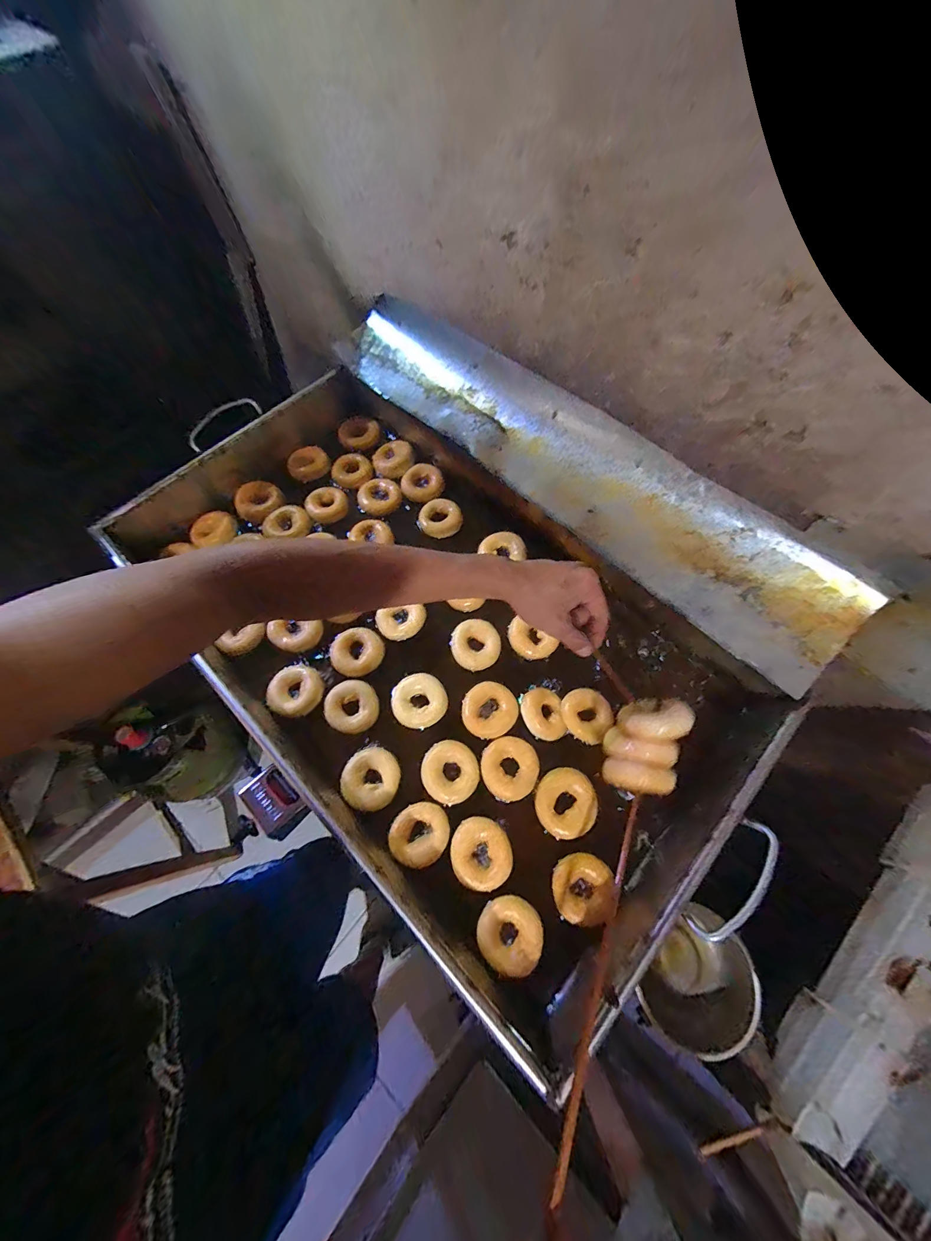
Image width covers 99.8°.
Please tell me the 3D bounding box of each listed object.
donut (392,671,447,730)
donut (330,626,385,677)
[{"bbox_3d":[-0.064,0.112,0.544,0.072,0.027,0.070,0,67,0],"label":"donut"},{"bbox_3d":[-0.158,0.046,0.575,0.073,0.019,0.070,0,67,0],"label":"donut"}]

